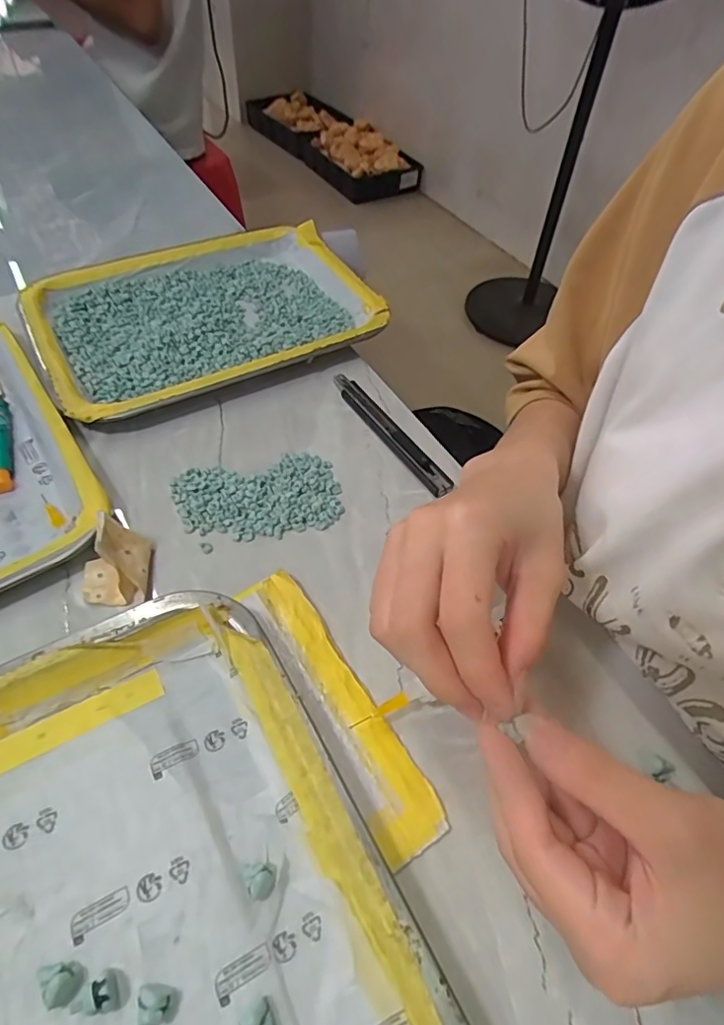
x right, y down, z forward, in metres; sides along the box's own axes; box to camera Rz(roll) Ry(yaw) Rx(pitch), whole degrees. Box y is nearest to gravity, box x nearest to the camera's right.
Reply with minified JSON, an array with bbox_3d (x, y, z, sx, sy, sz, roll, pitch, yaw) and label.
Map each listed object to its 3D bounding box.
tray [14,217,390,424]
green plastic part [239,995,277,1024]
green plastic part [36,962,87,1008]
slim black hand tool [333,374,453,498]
[{"bbox_3d":[-0.123,-0.167,0.454,0.262,0.021,0.188,-24,56,-23],"label":"tray"},{"bbox_3d":[-0.037,0.185,0.200,0.012,0.010,0.014,-22,57,-19],"label":"green plastic part"},{"bbox_3d":[-0.112,0.173,0.204,0.016,0.010,0.012,-6,53,-9],"label":"green plastic part"},{"bbox_3d":[0.018,-0.060,0.390,0.016,0.011,0.129,-24,58,-21],"label":"slim black hand tool"}]

